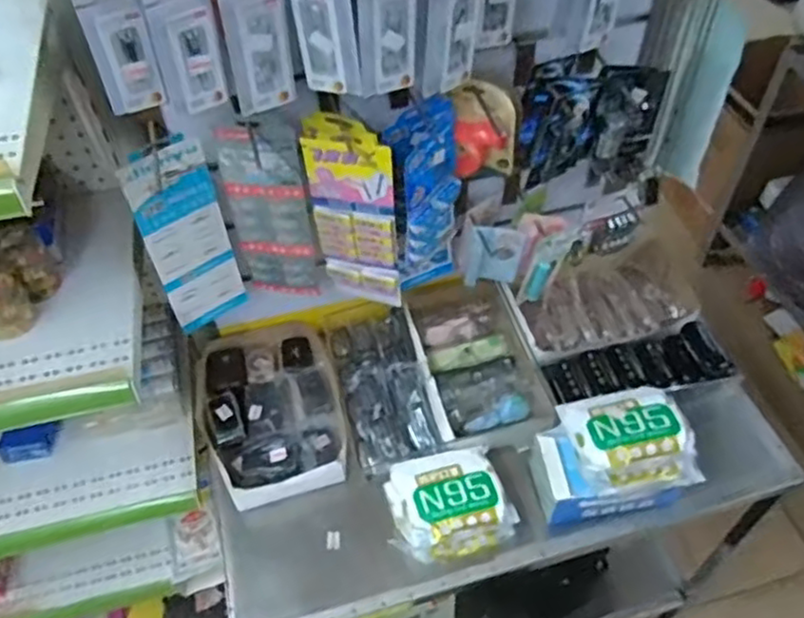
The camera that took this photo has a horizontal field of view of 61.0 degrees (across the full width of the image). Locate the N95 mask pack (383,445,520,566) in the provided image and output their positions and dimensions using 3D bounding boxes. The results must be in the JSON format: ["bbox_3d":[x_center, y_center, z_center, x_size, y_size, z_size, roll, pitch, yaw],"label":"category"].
[{"bbox_3d":[0.063,0.258,0.909,0.150,0.070,0.125,-15,51,-10],"label":"N95 mask pack"}]

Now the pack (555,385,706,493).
[{"bbox_3d":[0.296,0.164,0.874,0.148,0.066,0.114,-7,50,-4],"label":"pack"}]

